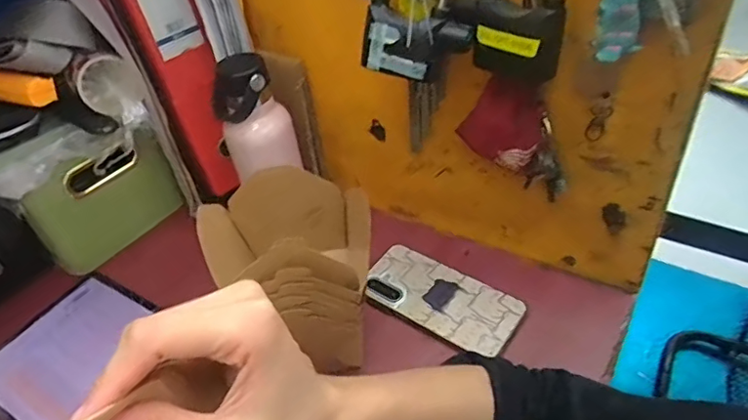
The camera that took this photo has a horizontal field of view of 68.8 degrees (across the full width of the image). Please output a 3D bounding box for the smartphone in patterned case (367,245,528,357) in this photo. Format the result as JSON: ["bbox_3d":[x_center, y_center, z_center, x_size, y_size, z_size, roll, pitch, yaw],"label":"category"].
[{"bbox_3d":[0.065,0.088,0.552,0.161,0.011,0.072,23,49,31],"label":"smartphone in patterned case"}]

